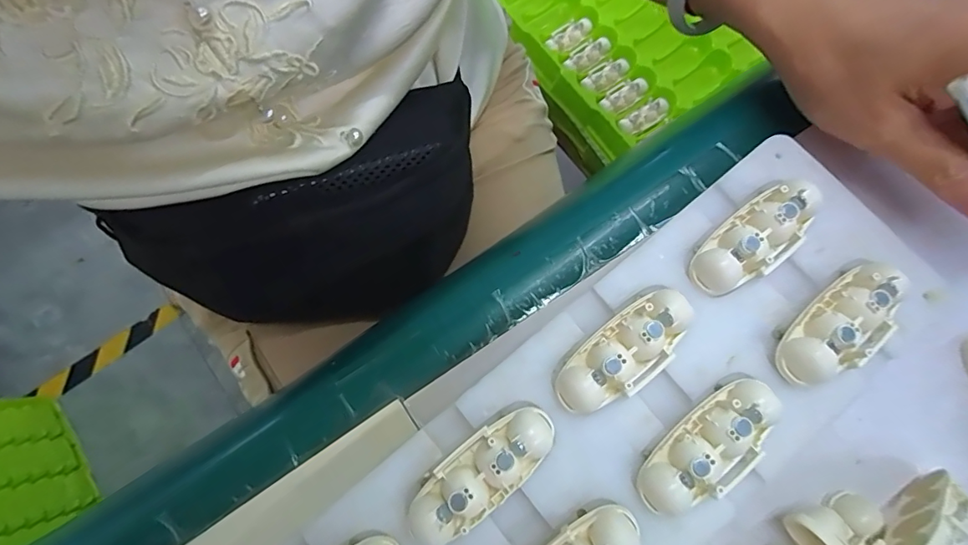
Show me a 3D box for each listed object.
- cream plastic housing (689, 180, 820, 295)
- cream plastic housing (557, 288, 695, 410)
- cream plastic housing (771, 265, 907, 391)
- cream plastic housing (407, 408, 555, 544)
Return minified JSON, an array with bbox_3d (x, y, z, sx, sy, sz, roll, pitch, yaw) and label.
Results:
[{"bbox_3d":[0.109,-0.013,0.197,0.056,0.016,0.026,-39,79,-7],"label":"cream plastic housing"},{"bbox_3d":[0.055,0.031,0.188,0.060,0.014,0.025,-40,79,-8],"label":"cream plastic housing"},{"bbox_3d":[0.140,0.020,0.189,0.061,0.019,0.026,-39,79,-7],"label":"cream plastic housing"},{"bbox_3d":[-0.001,0.074,0.180,0.060,0.015,0.024,-38,78,-7],"label":"cream plastic housing"}]

